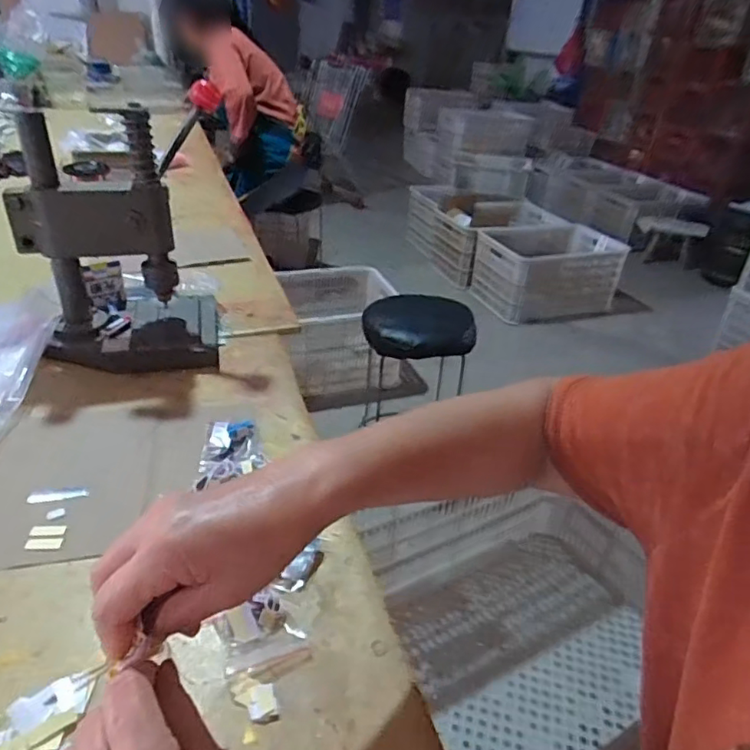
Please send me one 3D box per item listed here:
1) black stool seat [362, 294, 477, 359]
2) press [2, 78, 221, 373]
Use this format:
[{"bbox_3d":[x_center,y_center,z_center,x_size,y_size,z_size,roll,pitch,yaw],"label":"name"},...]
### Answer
[{"bbox_3d":[0.114,-0.140,1.527,0.292,0.108,0.228,2,32,-3],"label":"black stool seat"},{"bbox_3d":[-0.330,-0.184,0.745,0.234,0.297,0.177,3,33,-4],"label":"press"}]

